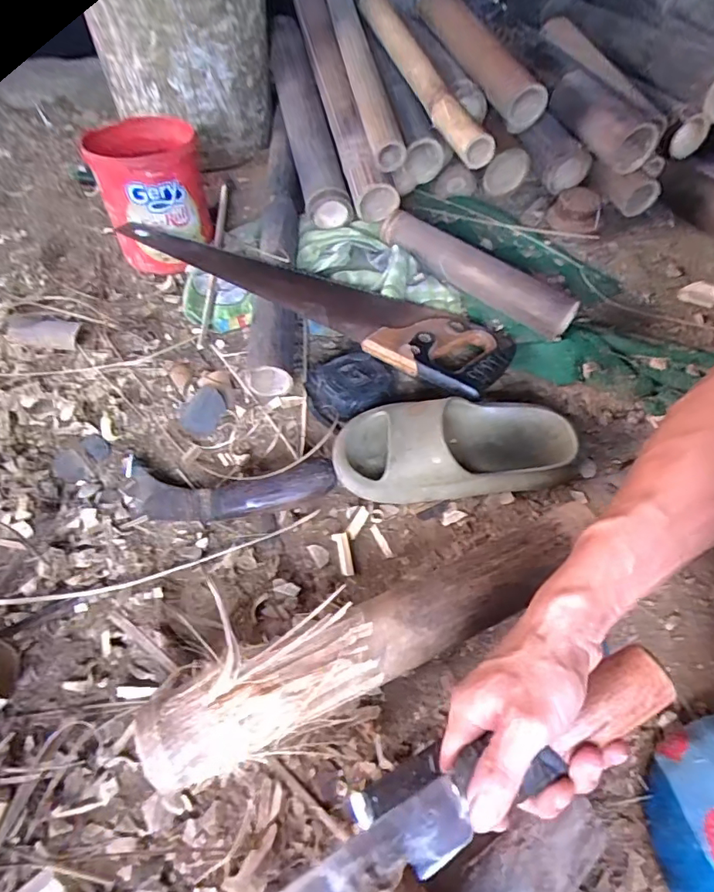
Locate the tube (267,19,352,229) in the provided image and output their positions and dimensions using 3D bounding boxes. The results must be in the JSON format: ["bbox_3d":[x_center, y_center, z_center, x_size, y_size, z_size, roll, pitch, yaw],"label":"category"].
[{"bbox_3d":[-0.083,-0.517,0.769,0.064,0.053,0.440,-12,73,-8],"label":"tube"}]

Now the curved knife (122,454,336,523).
[{"bbox_3d":[-0.131,0.038,0.511,0.218,0.037,0.068,2,56,2],"label":"curved knife"}]

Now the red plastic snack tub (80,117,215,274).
[{"bbox_3d":[-0.271,-0.340,0.688,0.131,0.138,0.133,-19,58,-13],"label":"red plastic snack tub"}]

